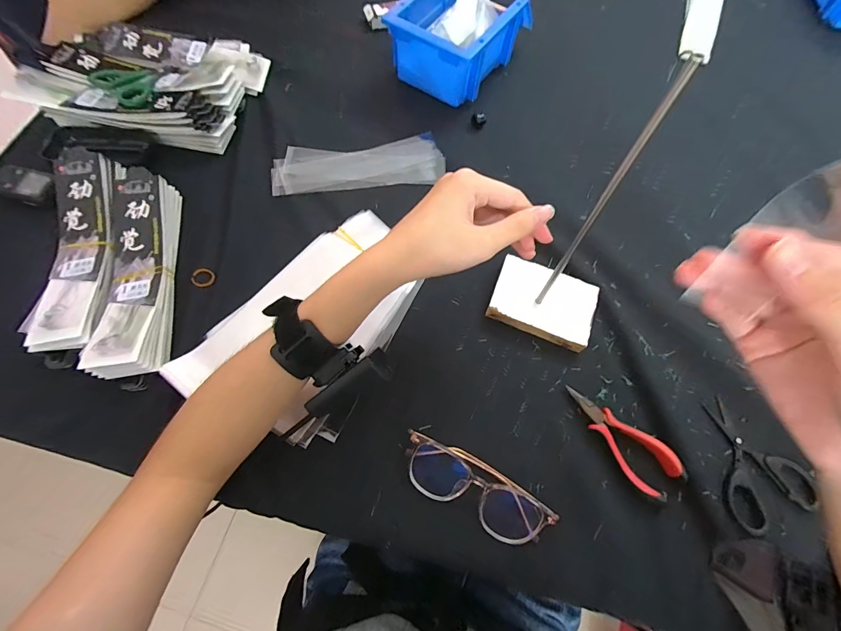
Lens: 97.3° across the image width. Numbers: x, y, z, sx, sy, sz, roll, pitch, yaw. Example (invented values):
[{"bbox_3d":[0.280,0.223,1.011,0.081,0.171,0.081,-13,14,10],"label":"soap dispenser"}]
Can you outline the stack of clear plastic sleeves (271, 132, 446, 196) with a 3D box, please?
[{"bbox_3d":[-0.074,-0.187,0.455,0.203,0.012,0.079,-7,72,-7],"label":"stack of clear plastic sleeves"}]

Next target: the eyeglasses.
[{"bbox_3d":[0.046,0.145,0.311,0.129,0.024,0.045,29,71,6],"label":"eyeglasses"}]

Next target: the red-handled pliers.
[{"bbox_3d":[0.184,0.108,0.336,0.043,0.010,0.112,-32,76,-14],"label":"red-handled pliers"}]

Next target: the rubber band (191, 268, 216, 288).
[{"bbox_3d":[-0.226,-0.039,0.385,0.022,0.005,0.023,1,71,-4],"label":"rubber band"}]

